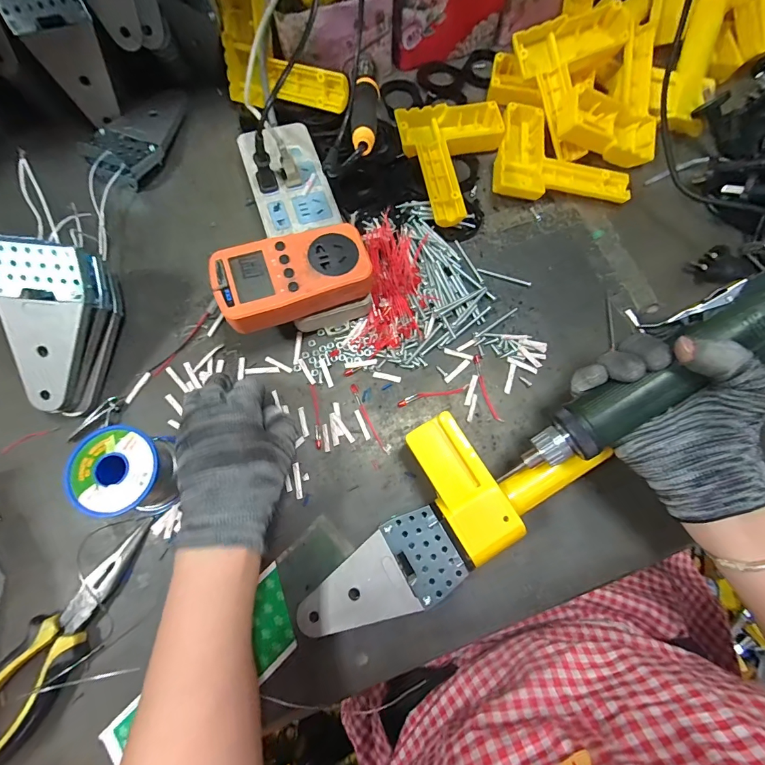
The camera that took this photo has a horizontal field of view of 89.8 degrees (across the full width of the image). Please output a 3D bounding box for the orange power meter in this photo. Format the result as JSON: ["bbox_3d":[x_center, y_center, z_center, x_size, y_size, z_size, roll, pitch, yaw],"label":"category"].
[{"bbox_3d":[-0.076,-0.093,0.328,0.127,0.029,0.070,-23,77,-8],"label":"orange power meter"}]

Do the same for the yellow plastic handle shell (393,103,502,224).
[{"bbox_3d":[0.087,-0.239,0.419,0.112,0.026,0.144,-14,76,-5],"label":"yellow plastic handle shell"}]

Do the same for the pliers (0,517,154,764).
[{"bbox_3d":[-0.246,0.195,0.292,0.047,0.031,0.181,34,77,7],"label":"pliers"}]

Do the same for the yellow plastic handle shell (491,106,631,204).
[{"bbox_3d":[0.199,-0.242,0.423,0.144,0.028,0.116,13,75,2],"label":"yellow plastic handle shell"}]

